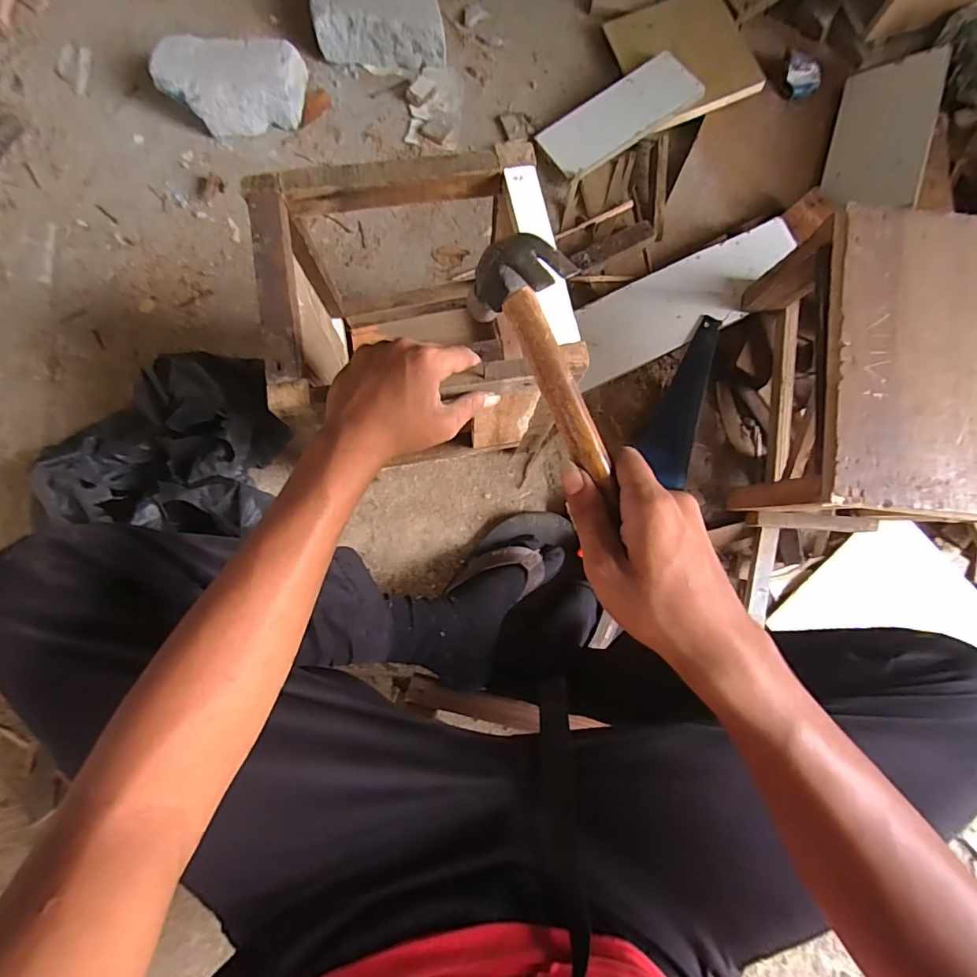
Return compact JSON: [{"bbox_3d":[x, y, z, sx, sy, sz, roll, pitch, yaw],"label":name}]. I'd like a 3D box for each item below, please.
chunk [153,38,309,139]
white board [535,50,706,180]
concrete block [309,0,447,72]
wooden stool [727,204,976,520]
[{"bbox_3d":[-0.398,-0.634,0.785,0.212,0.073,0.119,-8,80,-4],"label":"chunk"},{"bbox_3d":[0.211,-0.610,0.816,0.262,0.016,0.111,-35,77,0],"label":"white board"},{"bbox_3d":[-0.182,-0.794,0.815,0.209,0.080,0.171,-4,80,-4],"label":"concrete block"},{"bbox_3d":[0.470,-0.121,0.611,0.238,0.198,0.327,7,79,-2],"label":"wooden stool"}]

